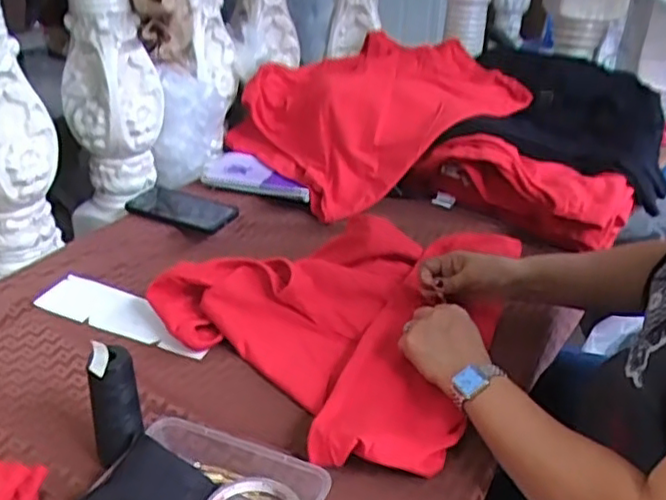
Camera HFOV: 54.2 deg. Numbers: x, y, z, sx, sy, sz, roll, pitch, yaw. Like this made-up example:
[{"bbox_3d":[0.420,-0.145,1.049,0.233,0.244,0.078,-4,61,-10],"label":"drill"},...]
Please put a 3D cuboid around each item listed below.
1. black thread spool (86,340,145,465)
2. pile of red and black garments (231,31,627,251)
[{"bbox_3d":[-0.188,0.137,0.564,0.039,0.119,0.026,-14,32,-29],"label":"black thread spool"},{"bbox_3d":[0.148,-0.222,1.153,0.610,0.180,0.494,4,28,2],"label":"pile of red and black garments"}]

